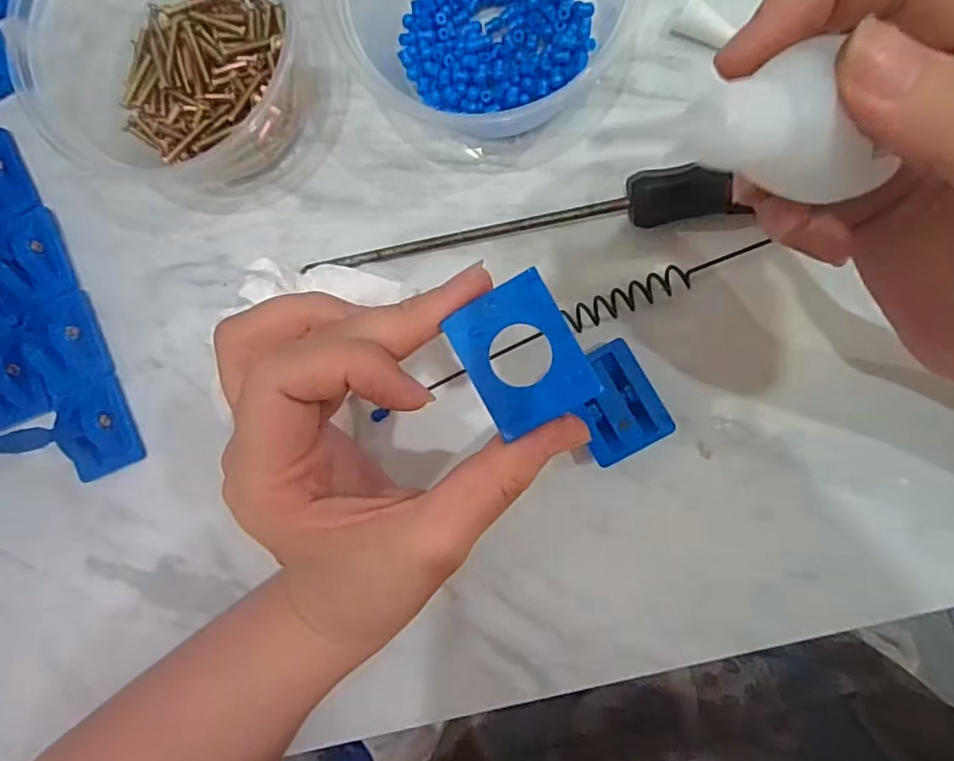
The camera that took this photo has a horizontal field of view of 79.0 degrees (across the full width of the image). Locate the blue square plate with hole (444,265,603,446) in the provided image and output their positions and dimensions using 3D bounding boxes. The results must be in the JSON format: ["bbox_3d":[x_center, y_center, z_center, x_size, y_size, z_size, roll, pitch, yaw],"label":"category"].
[{"bbox_3d":[0.013,-0.007,0.167,0.032,0.004,0.040,-29,89,6],"label":"blue square plate with hole"}]

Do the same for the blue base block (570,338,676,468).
[{"bbox_3d":[0.057,0.009,0.245,0.034,0.018,0.043,-29,86,6],"label":"blue base block"}]

